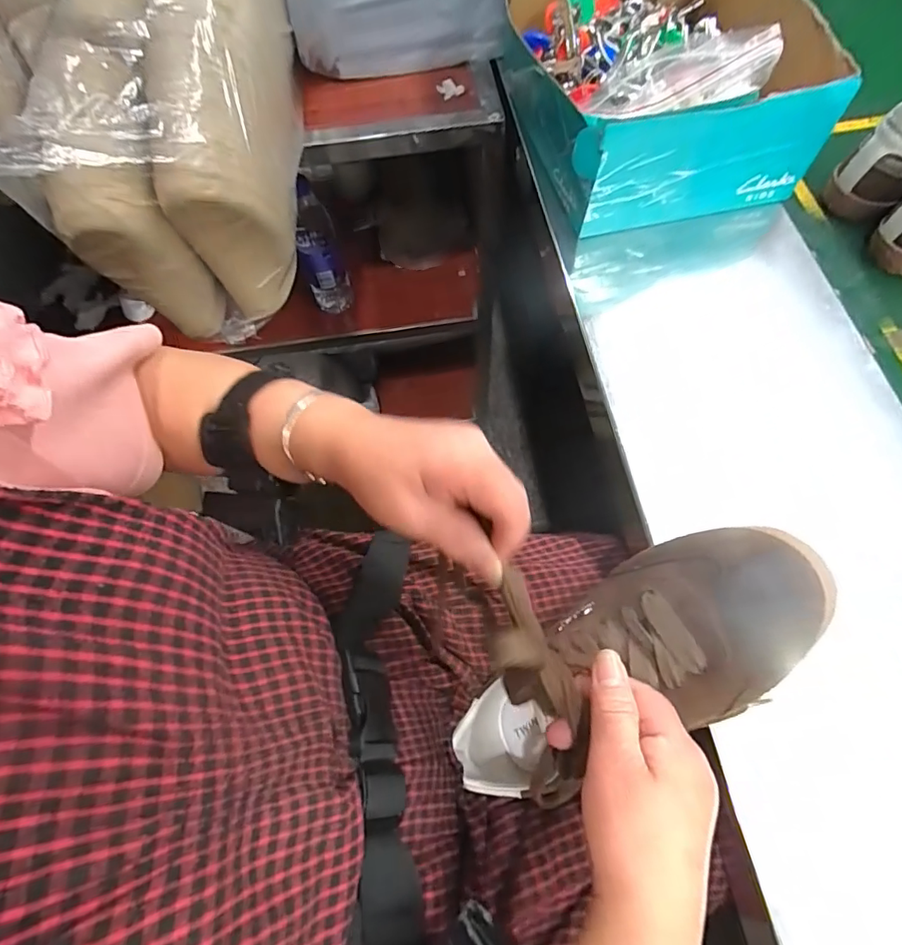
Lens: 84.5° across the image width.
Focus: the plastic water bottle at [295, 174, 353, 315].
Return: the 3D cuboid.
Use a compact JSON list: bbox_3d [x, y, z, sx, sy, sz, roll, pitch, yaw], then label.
[{"bbox_3d":[-0.208,-0.344,0.794,0.068,0.209,0.067,-19,67,-5],"label":"plastic water bottle"}]

